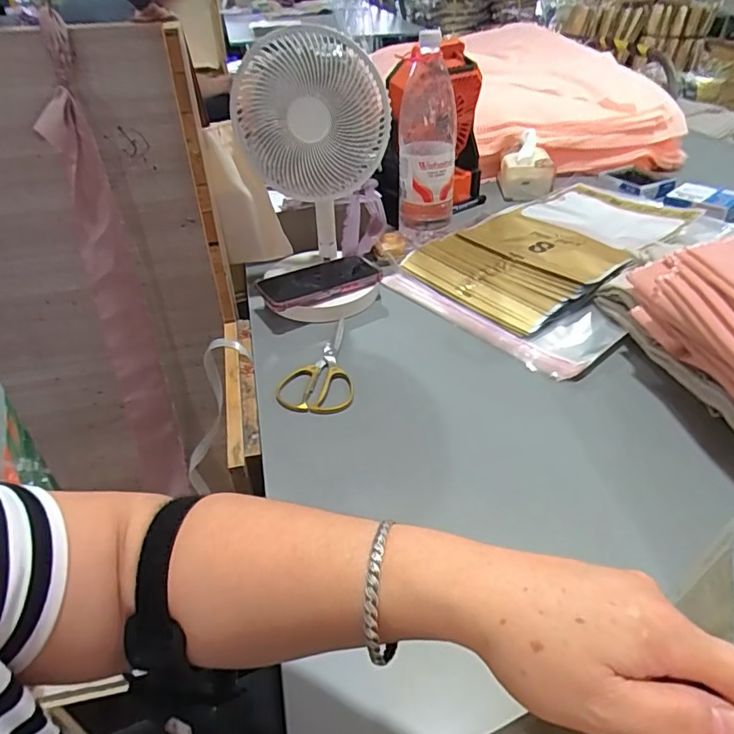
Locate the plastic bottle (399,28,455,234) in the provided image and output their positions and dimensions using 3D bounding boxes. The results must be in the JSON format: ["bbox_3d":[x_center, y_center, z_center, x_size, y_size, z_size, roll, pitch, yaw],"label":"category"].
[{"bbox_3d":[0.098,-0.362,0.875,0.093,0.278,0.104,3,38,7],"label":"plastic bottle"}]

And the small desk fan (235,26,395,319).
[{"bbox_3d":[-0.061,-0.241,0.709,0.171,0.323,0.163,-13,39,-13],"label":"small desk fan"}]

